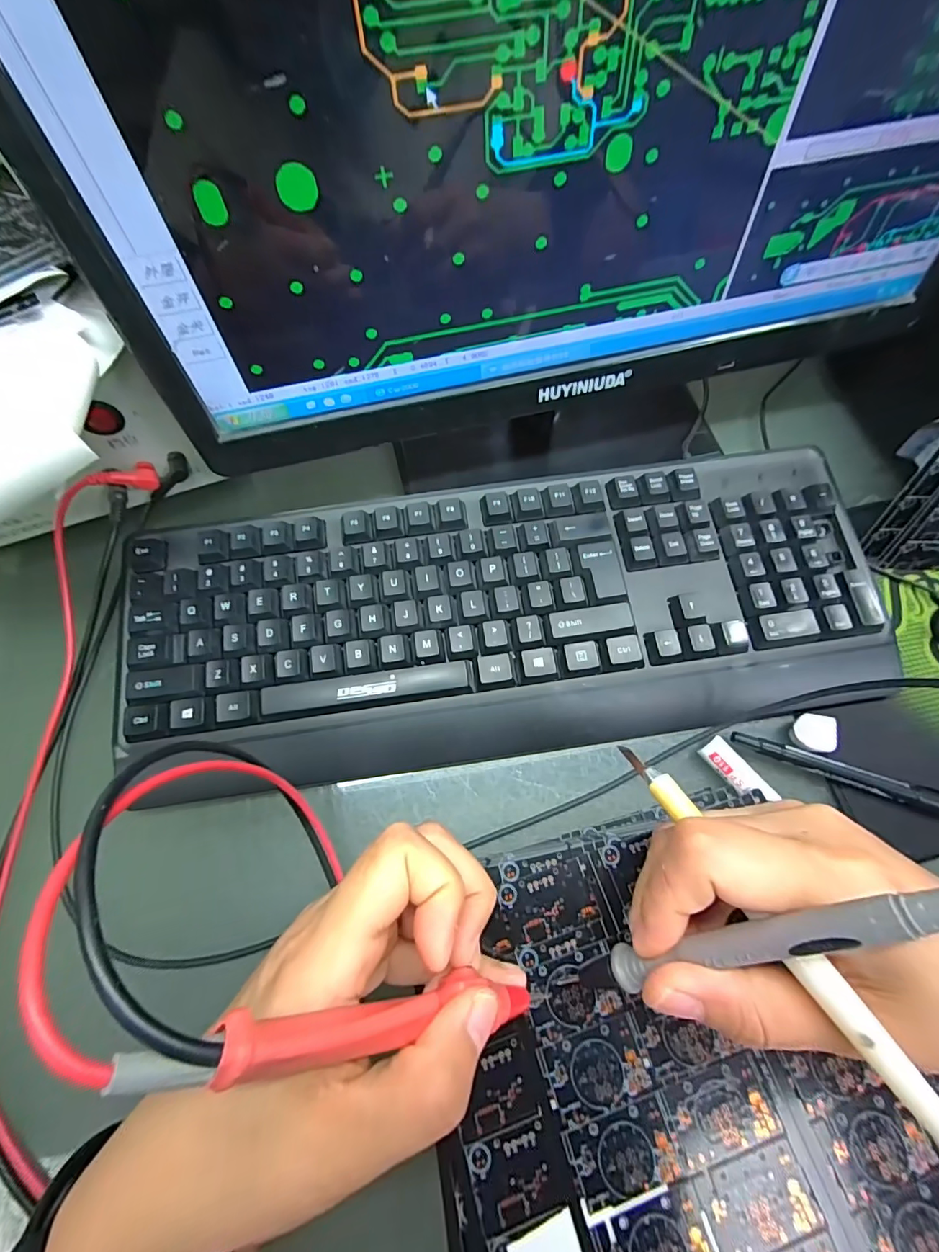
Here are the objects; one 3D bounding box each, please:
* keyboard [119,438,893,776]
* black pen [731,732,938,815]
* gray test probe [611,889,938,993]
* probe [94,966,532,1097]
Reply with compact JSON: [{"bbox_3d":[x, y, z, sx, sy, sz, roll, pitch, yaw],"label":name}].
[{"bbox_3d":[0.022,-0.006,0.284,0.422,0.044,0.153,-8,67,-3],"label":"keyboard"},{"bbox_3d":[0.215,0.083,0.259,0.139,0.007,0.011,18,69,8],"label":"black pen"},{"bbox_3d":[0.085,0.089,0.133,0.008,0.108,0.012,-2,58,-47],"label":"gray test probe"},{"bbox_3d":[-0.024,0.109,0.132,0.009,0.125,0.012,-15,59,43],"label":"probe"}]

